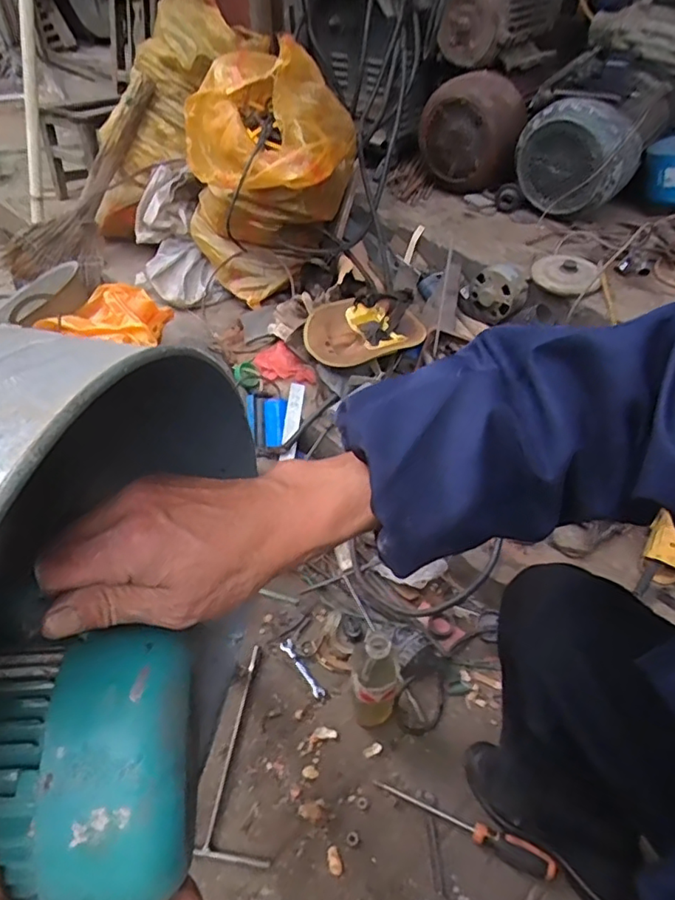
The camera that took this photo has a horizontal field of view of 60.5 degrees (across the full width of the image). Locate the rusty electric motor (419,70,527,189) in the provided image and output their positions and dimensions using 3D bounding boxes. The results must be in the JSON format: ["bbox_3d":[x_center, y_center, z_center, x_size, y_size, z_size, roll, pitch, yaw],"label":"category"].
[{"bbox_3d":[0.332,-0.800,1.463,0.249,0.216,0.173,8,50,6],"label":"rusty electric motor"}]

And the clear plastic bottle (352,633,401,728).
[{"bbox_3d":[0.056,0.343,0.854,0.067,0.211,0.069,0,44,0],"label":"clear plastic bottle"}]

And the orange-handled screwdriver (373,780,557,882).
[{"bbox_3d":[0.173,0.513,0.796,0.247,0.034,0.030,20,47,19],"label":"orange-handled screwdriver"}]

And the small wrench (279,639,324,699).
[{"bbox_3d":[-0.060,0.366,0.974,0.021,0.006,0.113,-26,50,-24],"label":"small wrench"}]

